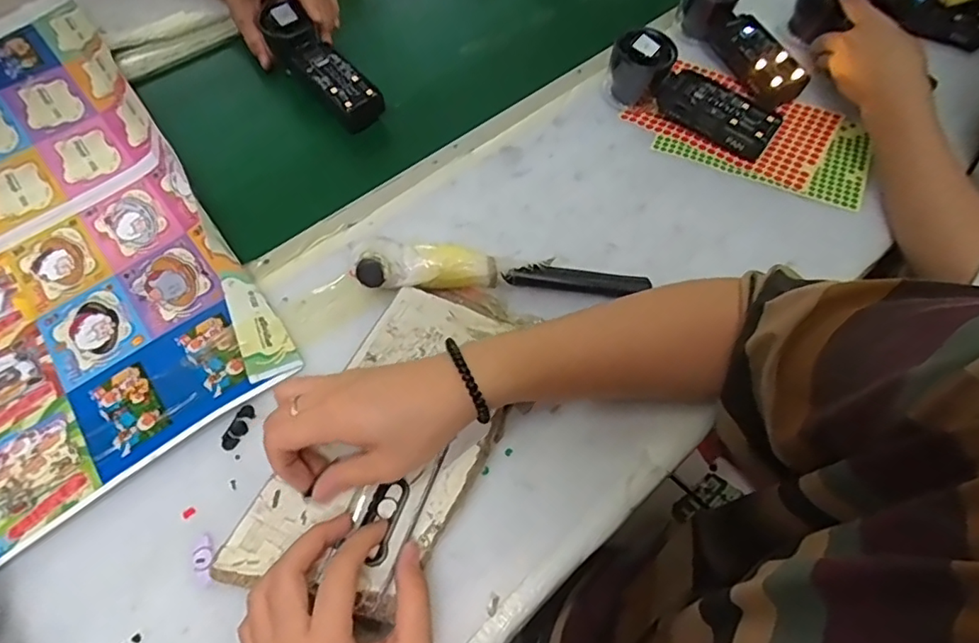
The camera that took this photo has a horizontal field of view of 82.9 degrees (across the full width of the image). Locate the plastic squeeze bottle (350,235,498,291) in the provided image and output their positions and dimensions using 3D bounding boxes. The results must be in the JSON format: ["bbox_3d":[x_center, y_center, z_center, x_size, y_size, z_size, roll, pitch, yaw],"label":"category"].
[{"bbox_3d":[-0.048,-0.041,0.413,0.103,0.027,0.038,4,58,-11],"label":"plastic squeeze bottle"}]

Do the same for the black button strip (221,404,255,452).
[{"bbox_3d":[-0.172,0.072,0.378,0.013,0.004,0.031,18,61,12],"label":"black button strip"}]

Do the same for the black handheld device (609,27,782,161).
[{"bbox_3d":[0.182,-0.205,0.510,0.162,0.056,0.055,34,65,6],"label":"black handheld device"}]

